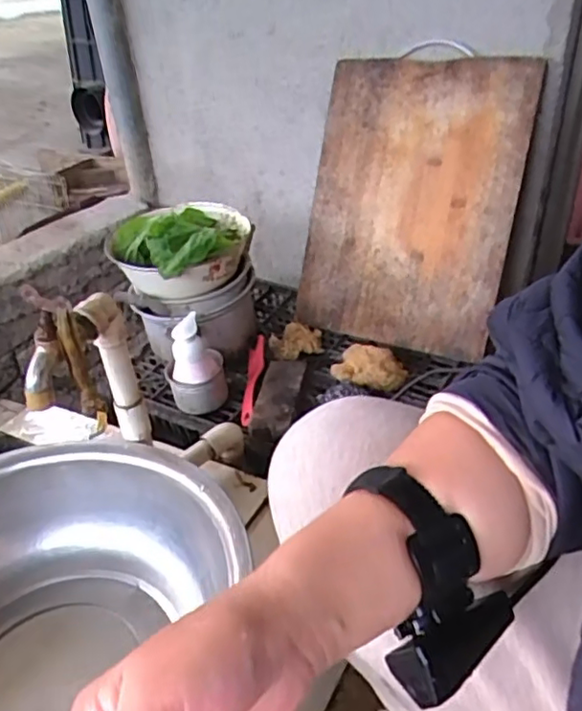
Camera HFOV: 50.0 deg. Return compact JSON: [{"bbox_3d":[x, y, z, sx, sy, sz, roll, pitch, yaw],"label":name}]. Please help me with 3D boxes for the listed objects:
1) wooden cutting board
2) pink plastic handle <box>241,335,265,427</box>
[{"bbox_3d":[0.162,-0.214,0.887,0.288,0.387,0.022,17,16,34],"label":"wooden cutting board"},{"bbox_3d":[-0.053,0.032,0.884,0.026,0.020,0.150,1,45,6],"label":"pink plastic handle"}]

